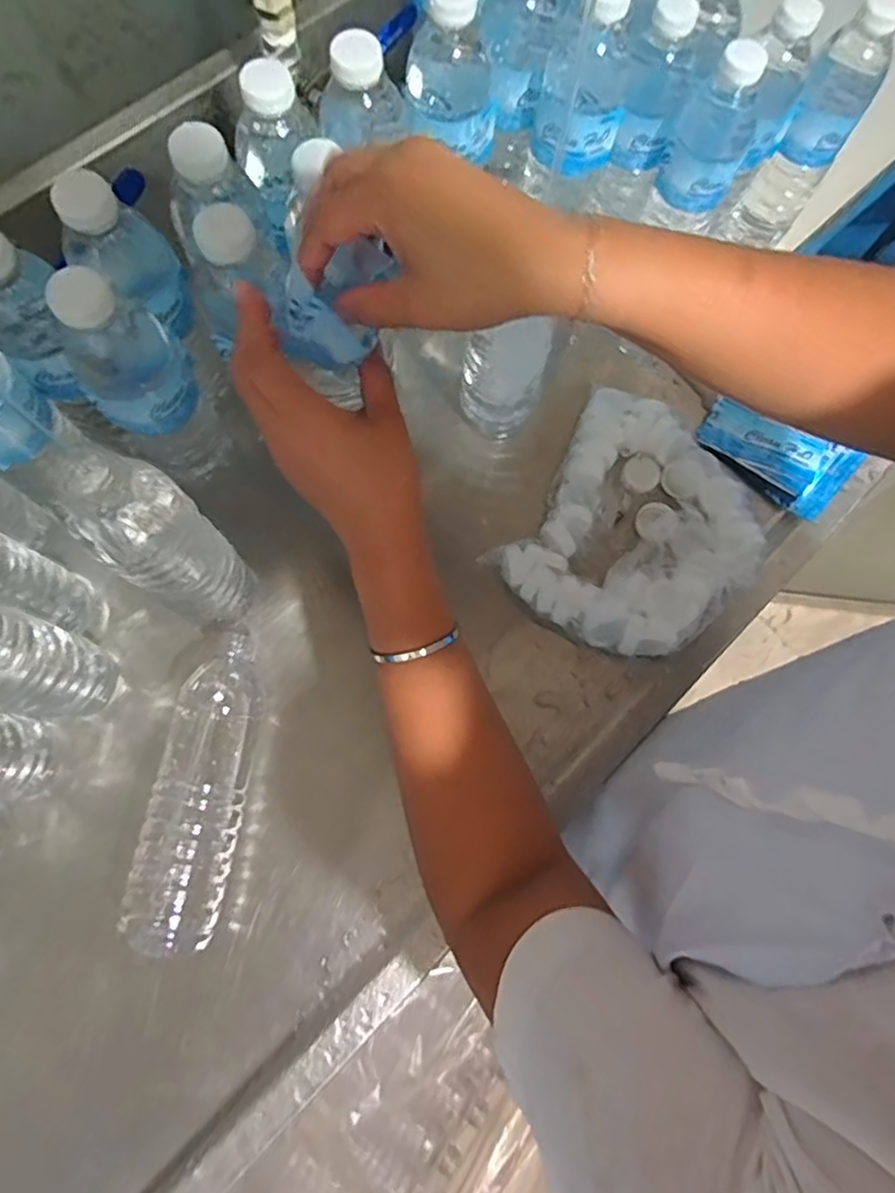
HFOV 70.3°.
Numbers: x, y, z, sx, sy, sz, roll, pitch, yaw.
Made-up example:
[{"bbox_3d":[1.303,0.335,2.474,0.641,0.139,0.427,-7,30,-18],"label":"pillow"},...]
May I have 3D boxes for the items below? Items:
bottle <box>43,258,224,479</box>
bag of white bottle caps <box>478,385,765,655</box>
[{"bbox_3d":[-0.198,-0.138,0.433,0.067,0.203,0.057,-33,77,-11],"label":"bottle"},{"bbox_3d":[0.148,-0.052,0.509,0.174,0.040,0.195,40,76,9],"label":"bag of white bottle caps"}]

